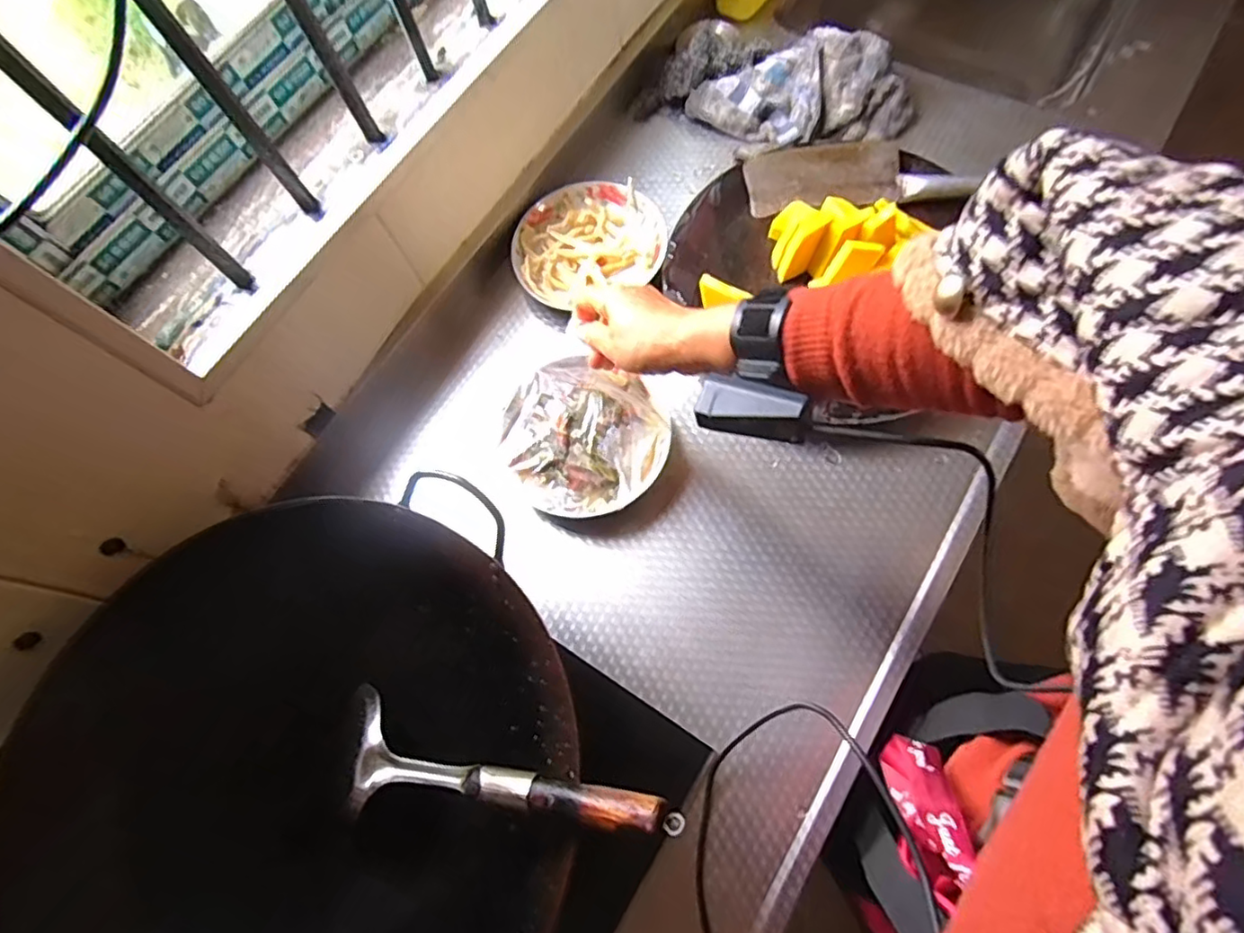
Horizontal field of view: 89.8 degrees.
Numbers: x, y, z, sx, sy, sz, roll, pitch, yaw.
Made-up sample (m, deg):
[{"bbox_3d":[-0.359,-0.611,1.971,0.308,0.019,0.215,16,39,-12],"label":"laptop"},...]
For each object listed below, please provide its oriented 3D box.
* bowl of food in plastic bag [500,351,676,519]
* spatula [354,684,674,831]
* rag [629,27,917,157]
[{"bbox_3d":[-0.039,-0.028,0.613,0.165,0.057,0.155,22,69,11],"label":"bowl of food in plastic bag"},{"bbox_3d":[-0.093,0.199,0.410,0.262,0.036,0.069,-3,64,27],"label":"spatula"},{"bbox_3d":[0.184,-0.460,0.752,0.321,0.069,0.169,22,69,11],"label":"rag"}]

